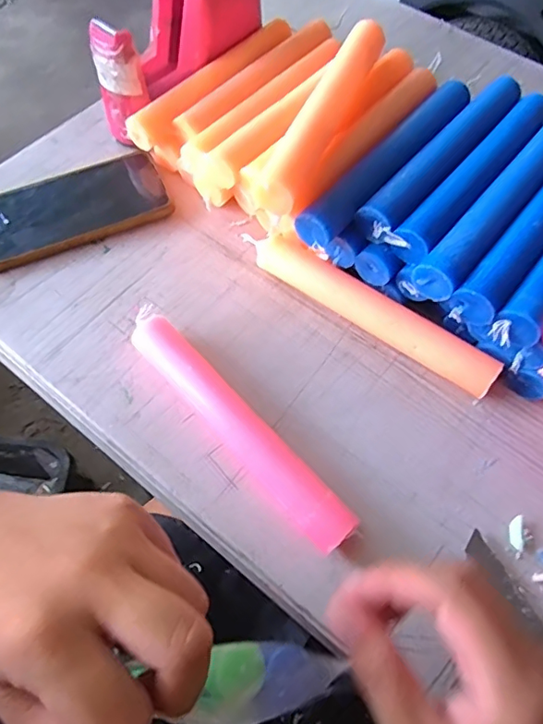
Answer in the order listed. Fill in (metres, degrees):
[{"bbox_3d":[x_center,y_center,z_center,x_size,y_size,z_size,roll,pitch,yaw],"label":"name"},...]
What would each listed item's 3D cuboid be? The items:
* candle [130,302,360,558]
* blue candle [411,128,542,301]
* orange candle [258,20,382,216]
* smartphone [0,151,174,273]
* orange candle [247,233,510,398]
[{"bbox_3d":[-0.024,0.039,0.347,0.035,0.032,0.199,-39,69,-19],"label":"candle"},{"bbox_3d":[0.168,-0.117,0.375,0.029,0.021,0.198,38,68,17],"label":"blue candle"},{"bbox_3d":[0.043,-0.182,0.372,0.024,0.029,0.192,23,64,11],"label":"orange candle"},{"bbox_3d":[-0.171,-0.129,0.445,0.162,0.015,0.079,-23,65,-13],"label":"smartphone"},{"bbox_3d":[0.069,-0.037,0.392,0.201,0.027,0.032,33,67,15],"label":"orange candle"}]

